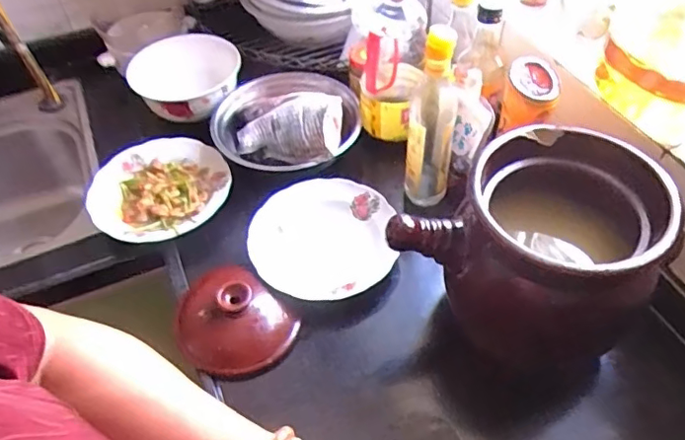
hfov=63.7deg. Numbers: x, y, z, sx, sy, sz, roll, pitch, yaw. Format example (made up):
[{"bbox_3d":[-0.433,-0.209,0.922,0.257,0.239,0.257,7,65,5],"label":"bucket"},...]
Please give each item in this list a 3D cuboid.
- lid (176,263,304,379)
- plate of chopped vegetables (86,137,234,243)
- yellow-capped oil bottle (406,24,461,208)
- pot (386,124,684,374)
[{"bbox_3d":[-0.136,0.115,0.659,0.151,0.047,0.123,35,61,28],"label":"lid"},{"bbox_3d":[-0.265,-0.045,0.801,0.190,0.024,0.191,-2,50,3],"label":"plate of chopped vegetables"},{"bbox_3d":[0.115,-0.124,0.707,0.063,0.256,0.063,9,52,12],"label":"yellow-capped oil bottle"},{"bbox_3d":[0.188,0.040,0.597,0.273,0.210,0.179,-3,50,2],"label":"pot"}]

